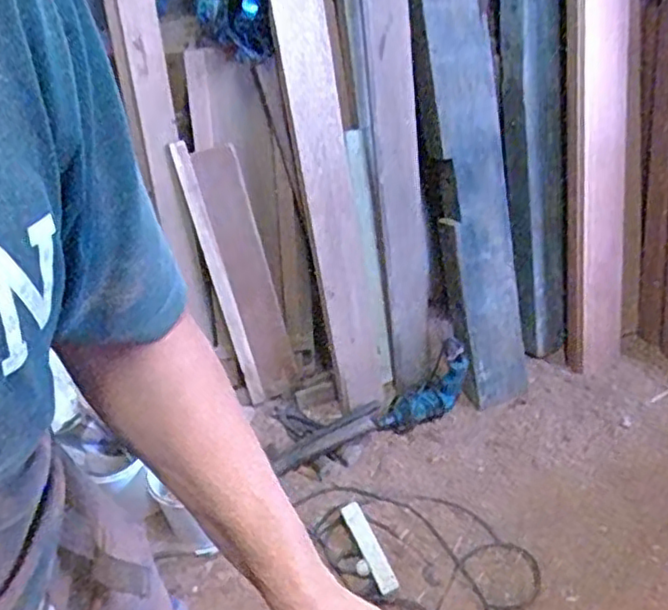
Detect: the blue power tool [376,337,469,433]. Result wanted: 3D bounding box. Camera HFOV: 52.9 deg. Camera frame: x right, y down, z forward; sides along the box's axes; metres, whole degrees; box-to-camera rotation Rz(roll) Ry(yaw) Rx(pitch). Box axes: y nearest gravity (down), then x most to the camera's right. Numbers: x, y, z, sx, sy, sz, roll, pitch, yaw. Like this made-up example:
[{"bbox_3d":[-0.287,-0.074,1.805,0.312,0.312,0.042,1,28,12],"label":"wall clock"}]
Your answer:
[{"bbox_3d":[0.230,0.217,1.636,0.275,0.059,0.107,-47,52,9],"label":"blue power tool"}]

